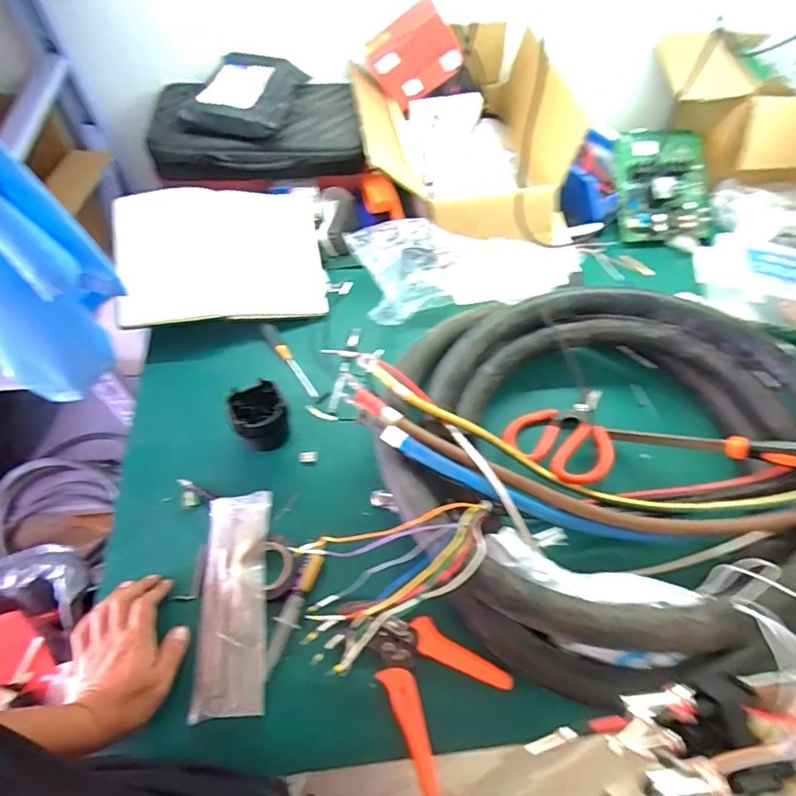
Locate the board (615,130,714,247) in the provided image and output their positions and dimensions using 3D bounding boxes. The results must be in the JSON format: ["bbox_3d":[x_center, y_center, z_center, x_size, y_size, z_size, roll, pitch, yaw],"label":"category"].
[{"bbox_3d":[0.451,-0.361,0.862,0.161,0.040,0.205,5,80,-4],"label":"board"}]

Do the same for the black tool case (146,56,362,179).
[{"bbox_3d":[-0.219,-0.440,0.809,0.315,0.102,0.202,-5,59,-4],"label":"black tool case"}]

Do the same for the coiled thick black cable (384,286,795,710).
[{"bbox_3d":[0.248,0.074,0.592,0.497,0.107,0.469,1,58,-1],"label":"coiled thick black cable"}]

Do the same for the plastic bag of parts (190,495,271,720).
[{"bbox_3d":[-0.177,0.214,0.553,0.074,0.028,0.222,-4,59,-4],"label":"plastic bag of parts"}]

